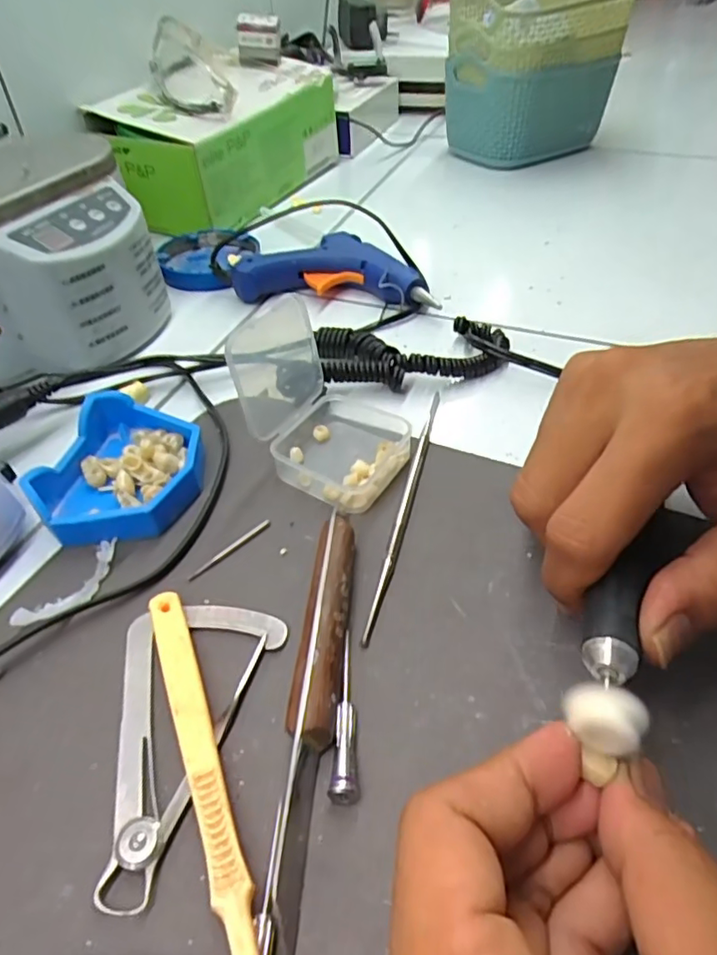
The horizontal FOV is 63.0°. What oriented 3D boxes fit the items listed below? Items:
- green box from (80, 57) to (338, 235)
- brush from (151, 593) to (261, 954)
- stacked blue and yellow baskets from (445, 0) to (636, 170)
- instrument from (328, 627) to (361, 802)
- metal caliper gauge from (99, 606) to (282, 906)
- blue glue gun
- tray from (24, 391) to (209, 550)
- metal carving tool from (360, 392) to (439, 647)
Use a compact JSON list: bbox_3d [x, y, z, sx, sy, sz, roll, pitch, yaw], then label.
[{"bbox_3d":[-0.115,-0.309,0.528,0.113,0.089,0.222,21,49,20],"label":"green box"},{"bbox_3d":[-0.039,0.104,0.166,0.012,0.019,0.182,-17,47,-16],"label":"brush"},{"bbox_3d":[0.184,-0.407,0.589,0.181,0.134,0.114,-29,50,-24],"label":"stacked blue and yellow baskets"},{"bbox_3d":[-0.003,0.078,0.200,0.009,0.008,0.059,2,45,3],"label":"instrument"},{"bbox_3d":[-0.071,0.082,0.200,0.056,0.005,0.098,15,47,15],"label":"metal caliper gauge"},{"bbox_3d":[-0.020,-0.151,0.419,0.155,0.023,0.073,9,46,10],"label":"blue glue gun"},{"bbox_3d":[-0.107,-0.006,0.274,0.064,0.024,0.077,5,46,6],"label":"tray"},{"bbox_3d":[0.023,0.007,0.271,0.005,0.007,0.155,10,46,11],"label":"metal carving tool"}]

